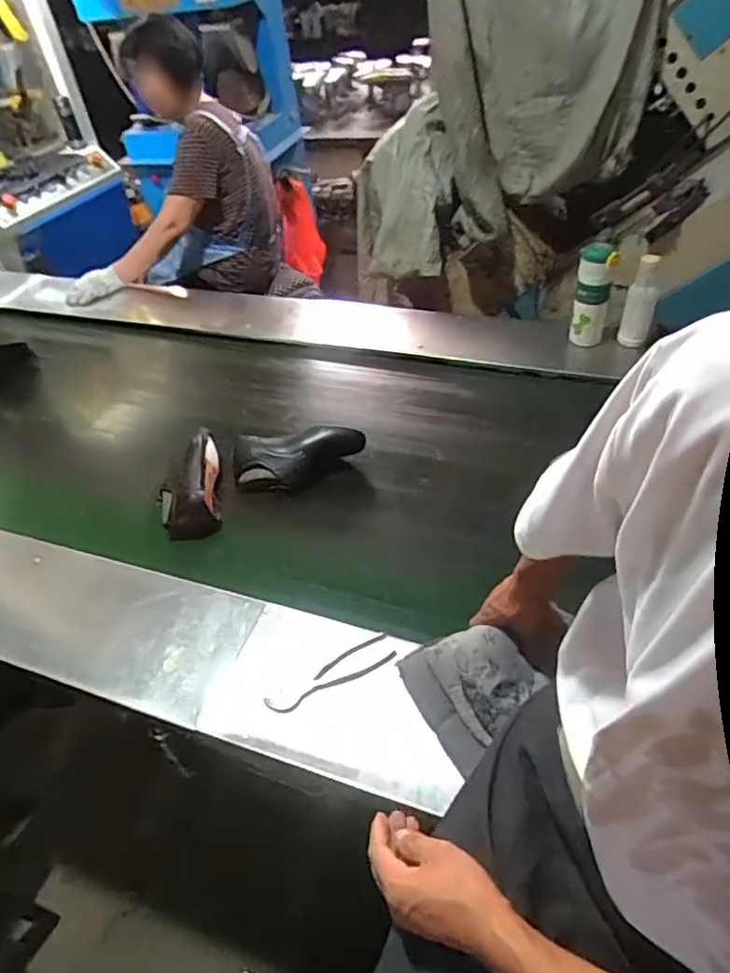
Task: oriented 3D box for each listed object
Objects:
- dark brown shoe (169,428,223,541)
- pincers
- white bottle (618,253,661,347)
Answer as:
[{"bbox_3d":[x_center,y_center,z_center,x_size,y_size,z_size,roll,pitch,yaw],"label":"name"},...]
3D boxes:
[{"bbox_3d":[-0.326,-0.019,1.187,0.094,0.070,0.286,-5,56,4],"label":"dark brown shoe"},{"bbox_3d":[-0.053,0.274,0.888,0.197,0.024,0.047,-19,44,-12],"label":"pincers"},{"bbox_3d":[0.631,-0.422,1.388,0.064,0.197,0.056,13,20,21],"label":"white bottle"}]

